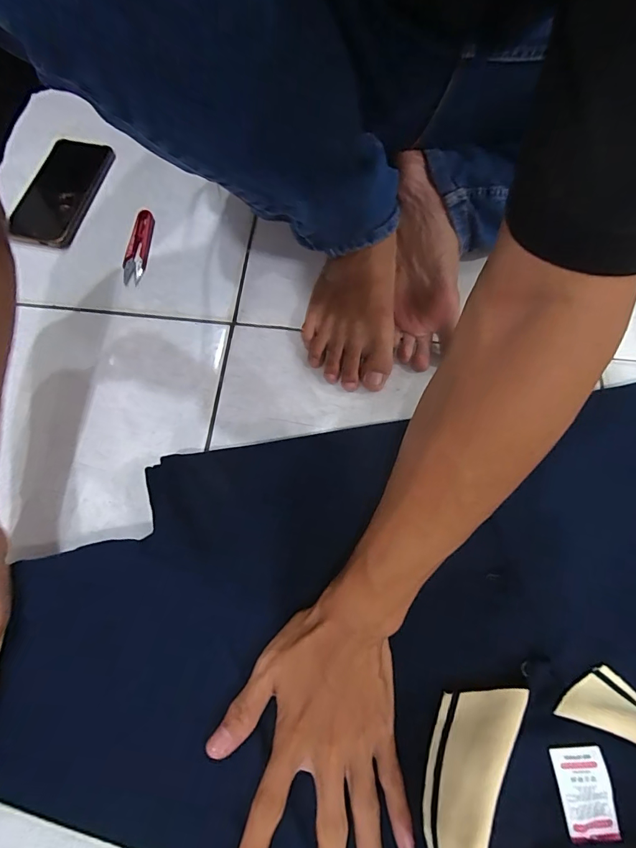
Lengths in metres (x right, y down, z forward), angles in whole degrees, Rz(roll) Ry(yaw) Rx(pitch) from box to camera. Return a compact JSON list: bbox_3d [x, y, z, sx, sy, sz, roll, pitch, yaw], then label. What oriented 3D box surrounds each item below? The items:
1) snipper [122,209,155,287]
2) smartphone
[{"bbox_3d":[-0.214,-0.213,0.498,0.025,0.010,0.103,6,69,2],"label":"snipper"},{"bbox_3d":[-0.319,-0.293,0.521,0.075,0.008,0.173,15,70,-8],"label":"smartphone"}]

